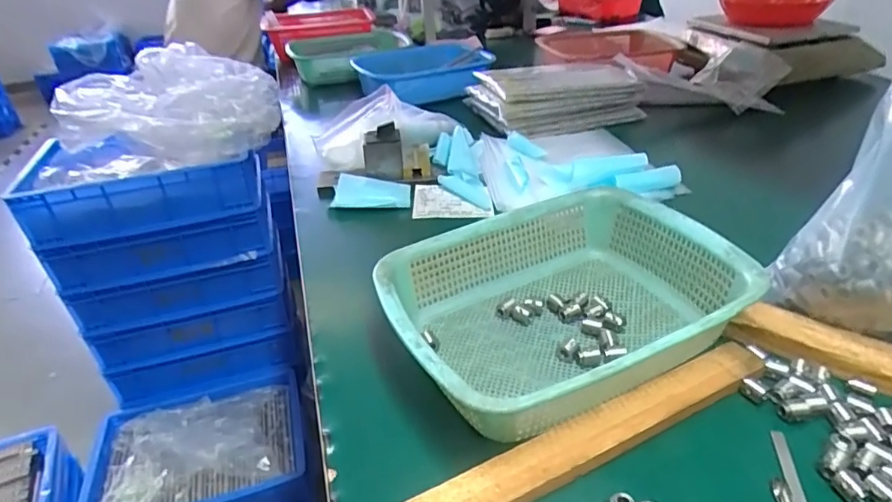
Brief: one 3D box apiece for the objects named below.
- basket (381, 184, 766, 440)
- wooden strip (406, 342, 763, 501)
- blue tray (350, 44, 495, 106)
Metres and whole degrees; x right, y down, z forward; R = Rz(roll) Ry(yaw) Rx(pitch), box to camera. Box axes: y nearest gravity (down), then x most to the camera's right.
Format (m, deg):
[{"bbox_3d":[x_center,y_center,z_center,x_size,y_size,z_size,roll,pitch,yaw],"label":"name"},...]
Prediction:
[{"bbox_3d":[0.100,0.047,0.483,0.291,0.075,0.217,-17,35,-19],"label":"basket"},{"bbox_3d":[0.117,0.135,0.403,0.318,0.015,0.035,-19,35,-21],"label":"wooden strip"},{"bbox_3d":[-0.060,-0.395,1.199,0.276,0.079,0.264,-13,34,-13],"label":"blue tray"}]

